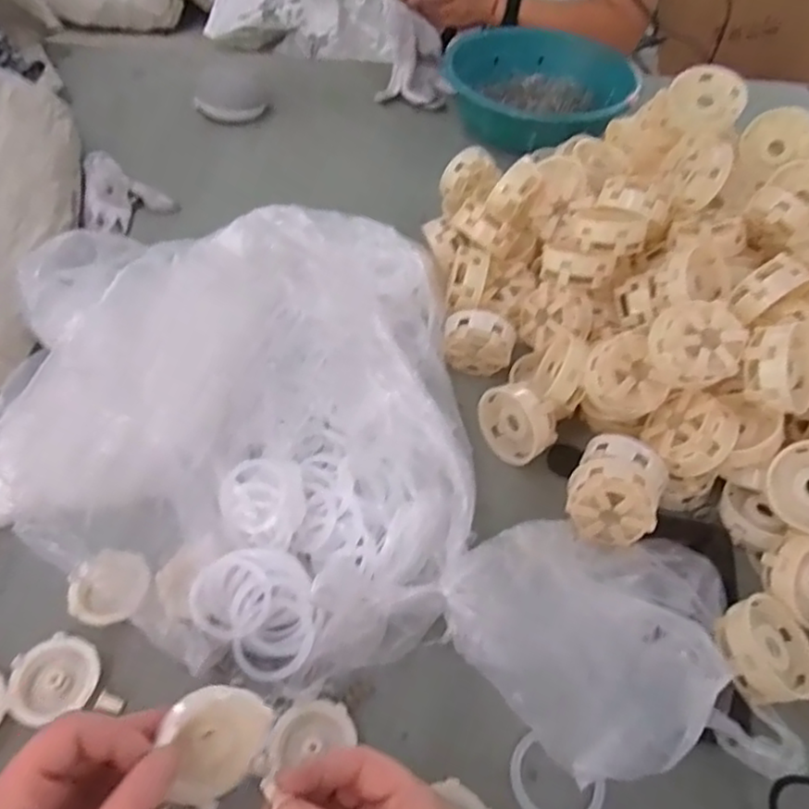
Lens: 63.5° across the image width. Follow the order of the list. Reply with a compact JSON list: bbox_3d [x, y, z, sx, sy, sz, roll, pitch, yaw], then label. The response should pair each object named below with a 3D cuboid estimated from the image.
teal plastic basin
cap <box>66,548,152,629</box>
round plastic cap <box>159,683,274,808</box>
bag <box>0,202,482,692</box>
[{"bbox_3d":[0.189,-0.442,0.916,0.260,0.074,0.242,1,51,-3],"label":"teal plastic basin"},{"bbox_3d":[-0.211,0.133,0.472,0.054,0.017,0.050,2,51,-2],"label":"cap"},{"bbox_3d":[-0.088,0.159,0.308,0.044,0.018,0.054,1,82,-44],"label":"round plastic cap"},{"bbox_3d":[-0.122,-0.030,0.505,0.362,0.149,0.397,9,51,4],"label":"bag"}]

